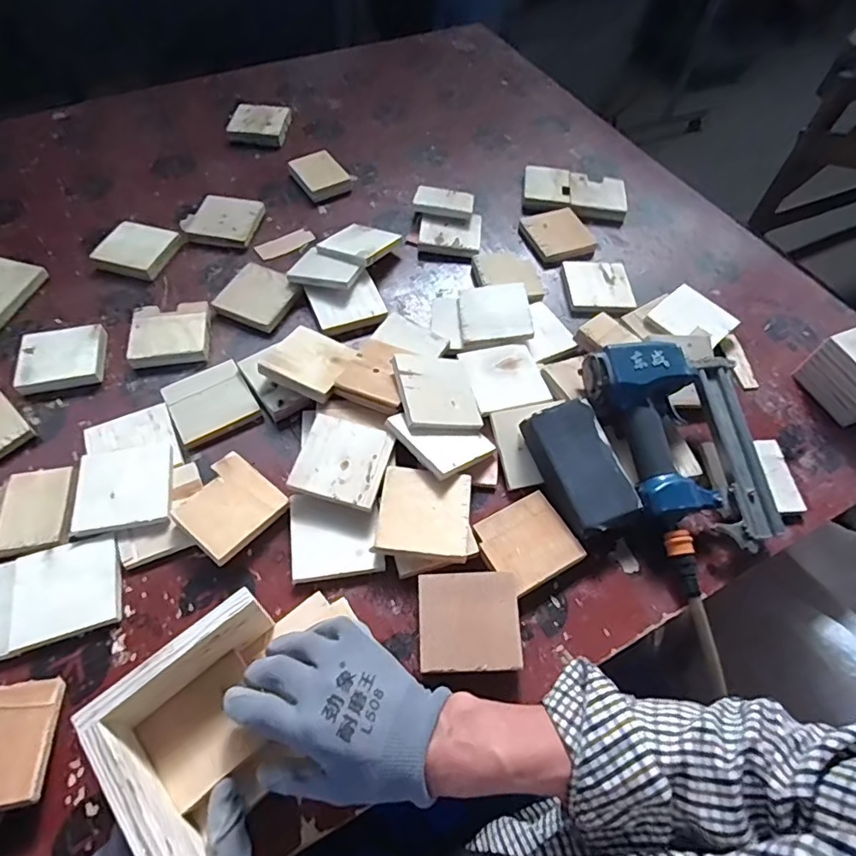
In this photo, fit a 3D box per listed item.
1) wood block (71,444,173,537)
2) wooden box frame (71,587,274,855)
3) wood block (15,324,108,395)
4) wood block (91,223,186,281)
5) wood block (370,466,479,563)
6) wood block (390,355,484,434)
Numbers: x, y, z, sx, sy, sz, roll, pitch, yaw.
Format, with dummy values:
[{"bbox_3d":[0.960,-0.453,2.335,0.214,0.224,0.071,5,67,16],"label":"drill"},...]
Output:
[{"bbox_3d":[-0.313,0.061,0.565,0.091,0.013,0.091,-8,59,-8],"label":"wood block"},{"bbox_3d":[-0.161,0.222,0.416,0.140,0.065,0.124,-36,66,-23],"label":"wooden box frame"},{"bbox_3d":[-0.442,-0.086,0.663,0.093,0.018,0.080,-12,59,-10],"label":"wood block"},{"bbox_3d":[-0.407,-0.249,0.764,0.088,0.025,0.086,16,58,7],"label":"wood block"},{"bbox_3d":[-0.001,0.086,0.555,0.096,0.016,0.093,6,58,-5],"label":"wood block"},{"bbox_3d":[0.010,-0.040,0.615,0.089,0.012,0.095,-1,62,-27],"label":"wood block"}]

